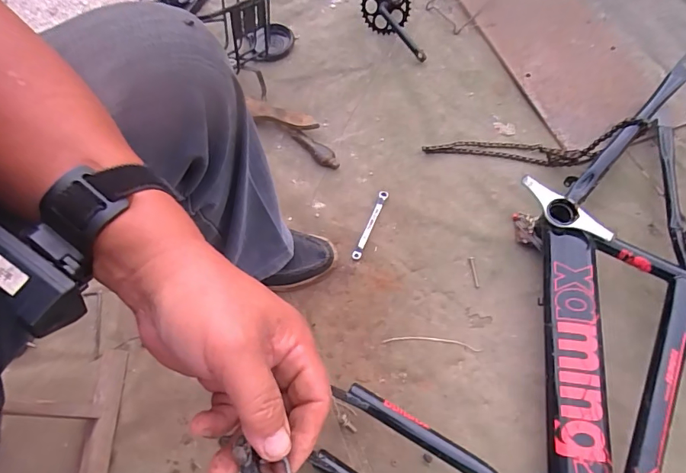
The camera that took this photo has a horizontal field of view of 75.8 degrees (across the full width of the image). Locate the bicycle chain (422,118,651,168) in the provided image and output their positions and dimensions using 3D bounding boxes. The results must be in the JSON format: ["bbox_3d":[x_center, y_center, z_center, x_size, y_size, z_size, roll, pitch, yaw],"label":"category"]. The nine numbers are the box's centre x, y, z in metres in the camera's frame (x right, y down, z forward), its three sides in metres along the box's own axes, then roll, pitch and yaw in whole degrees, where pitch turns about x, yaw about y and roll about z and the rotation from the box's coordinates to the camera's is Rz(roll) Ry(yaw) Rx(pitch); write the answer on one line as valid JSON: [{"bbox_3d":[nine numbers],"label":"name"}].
[{"bbox_3d":[0.321,-0.171,0.782,0.344,0.104,0.044,3,65,17],"label":"bicycle chain"}]

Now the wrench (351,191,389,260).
[{"bbox_3d":[0.048,-0.021,0.779,0.015,0.010,0.137,21,68,11],"label":"wrench"}]

